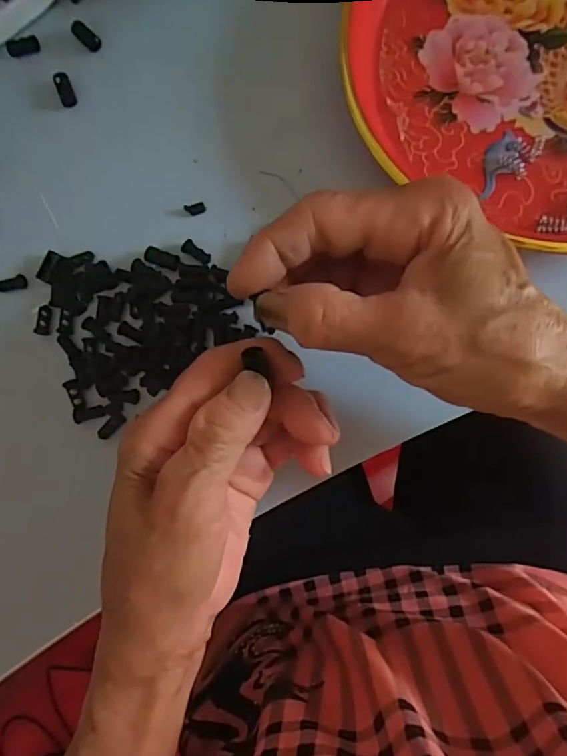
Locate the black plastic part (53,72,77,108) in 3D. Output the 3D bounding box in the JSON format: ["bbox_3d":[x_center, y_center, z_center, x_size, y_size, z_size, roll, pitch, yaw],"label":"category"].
[{"bbox_3d":[-0.129,-0.170,0.314,0.008,0.005,0.023,-20,80,7],"label":"black plastic part"}]

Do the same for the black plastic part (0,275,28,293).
[{"bbox_3d":[-0.155,-0.053,0.306,0.018,0.008,0.006,-15,81,8],"label":"black plastic part"}]

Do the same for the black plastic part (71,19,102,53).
[{"bbox_3d":[-0.117,-0.203,0.316,0.010,0.004,0.020,-44,78,2],"label":"black plastic part"}]

